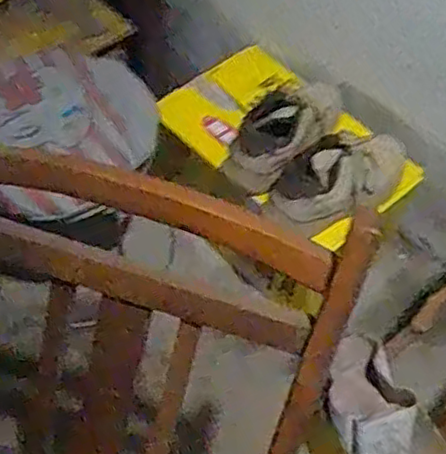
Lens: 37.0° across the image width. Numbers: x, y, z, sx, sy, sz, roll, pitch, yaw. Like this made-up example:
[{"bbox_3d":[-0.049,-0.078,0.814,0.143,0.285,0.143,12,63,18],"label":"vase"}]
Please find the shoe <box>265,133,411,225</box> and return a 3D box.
[{"bbox_3d":[0.184,-0.077,1.004,0.234,0.103,0.102,-22,61,-18],"label":"shoe"}]

